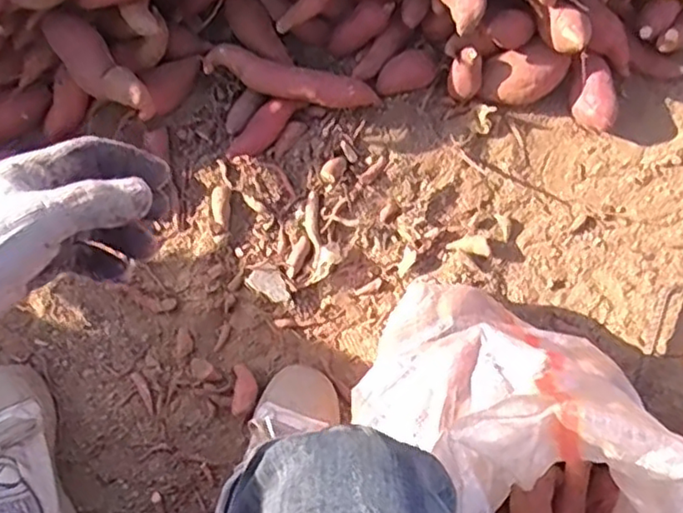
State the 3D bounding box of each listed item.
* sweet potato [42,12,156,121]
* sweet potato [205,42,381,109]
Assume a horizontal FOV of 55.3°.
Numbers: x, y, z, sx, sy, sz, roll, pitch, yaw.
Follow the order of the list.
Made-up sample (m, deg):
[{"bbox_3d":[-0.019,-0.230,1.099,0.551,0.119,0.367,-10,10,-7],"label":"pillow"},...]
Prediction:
[{"bbox_3d":[-0.283,-0.216,0.768,0.055,0.059,0.163,-42,82,-12],"label":"sweet potato"},{"bbox_3d":[-0.059,-0.221,0.819,0.218,0.049,0.063,10,76,-15],"label":"sweet potato"}]

